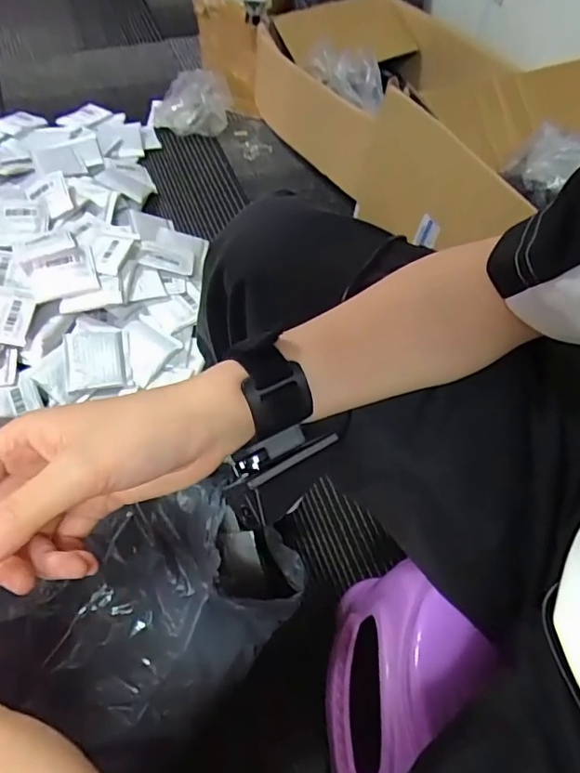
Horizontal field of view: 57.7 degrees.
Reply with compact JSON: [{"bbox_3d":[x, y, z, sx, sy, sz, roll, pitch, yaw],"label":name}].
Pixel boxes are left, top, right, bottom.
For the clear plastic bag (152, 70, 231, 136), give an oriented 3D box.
[{"bbox_3d":[-0.243,-0.728,1.360,0.155,0.133,0.158,23,57,10],"label":"clear plastic bag"}]

